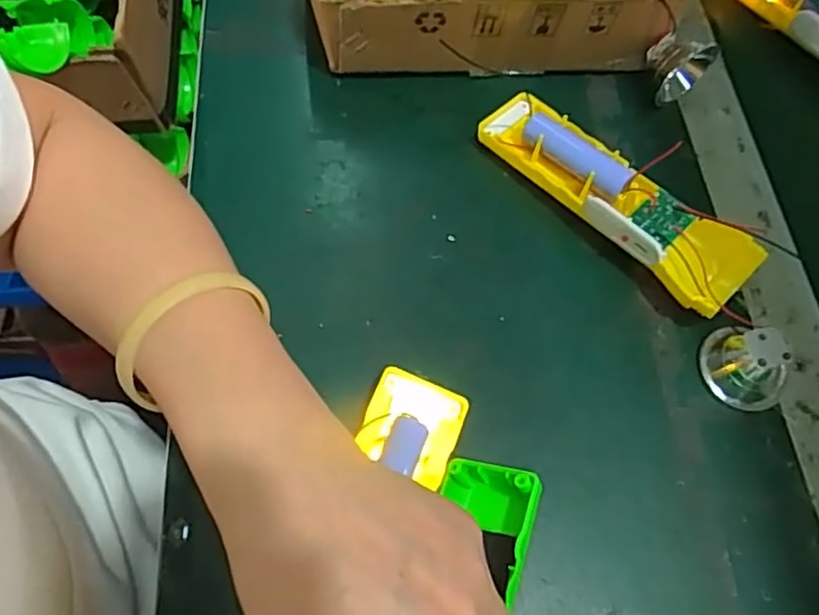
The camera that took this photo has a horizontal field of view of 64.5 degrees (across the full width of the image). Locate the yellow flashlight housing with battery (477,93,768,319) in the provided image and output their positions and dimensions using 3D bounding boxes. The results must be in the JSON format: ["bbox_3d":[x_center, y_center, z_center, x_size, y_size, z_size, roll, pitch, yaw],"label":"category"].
[{"bbox_3d":[0.110,-0.062,0.357,0.046,0.030,0.161,-41,72,-19],"label":"yellow flashlight housing with battery"}]

